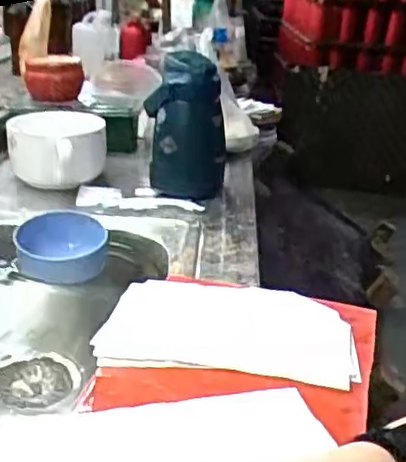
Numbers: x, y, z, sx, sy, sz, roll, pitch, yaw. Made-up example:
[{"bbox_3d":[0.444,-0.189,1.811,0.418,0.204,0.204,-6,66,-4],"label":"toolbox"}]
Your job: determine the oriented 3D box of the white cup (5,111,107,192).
[{"bbox_3d":[-0.217,-0.111,0.961,0.141,0.097,0.163,0,23,-13],"label":"white cup"}]

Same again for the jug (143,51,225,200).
[{"bbox_3d":[-0.022,-0.156,0.941,0.114,0.193,0.094,6,23,1],"label":"jug"}]

